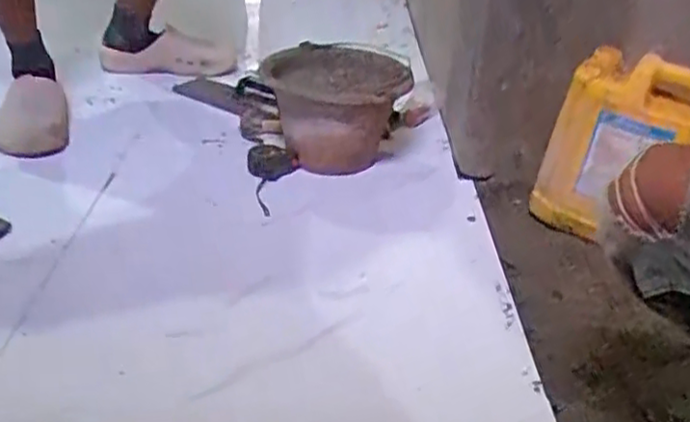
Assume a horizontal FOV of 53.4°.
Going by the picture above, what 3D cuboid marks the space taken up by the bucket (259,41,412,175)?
[{"bbox_3d":[-0.015,-0.172,1.166,0.236,0.160,0.254,3,31,-2],"label":"bucket"}]

